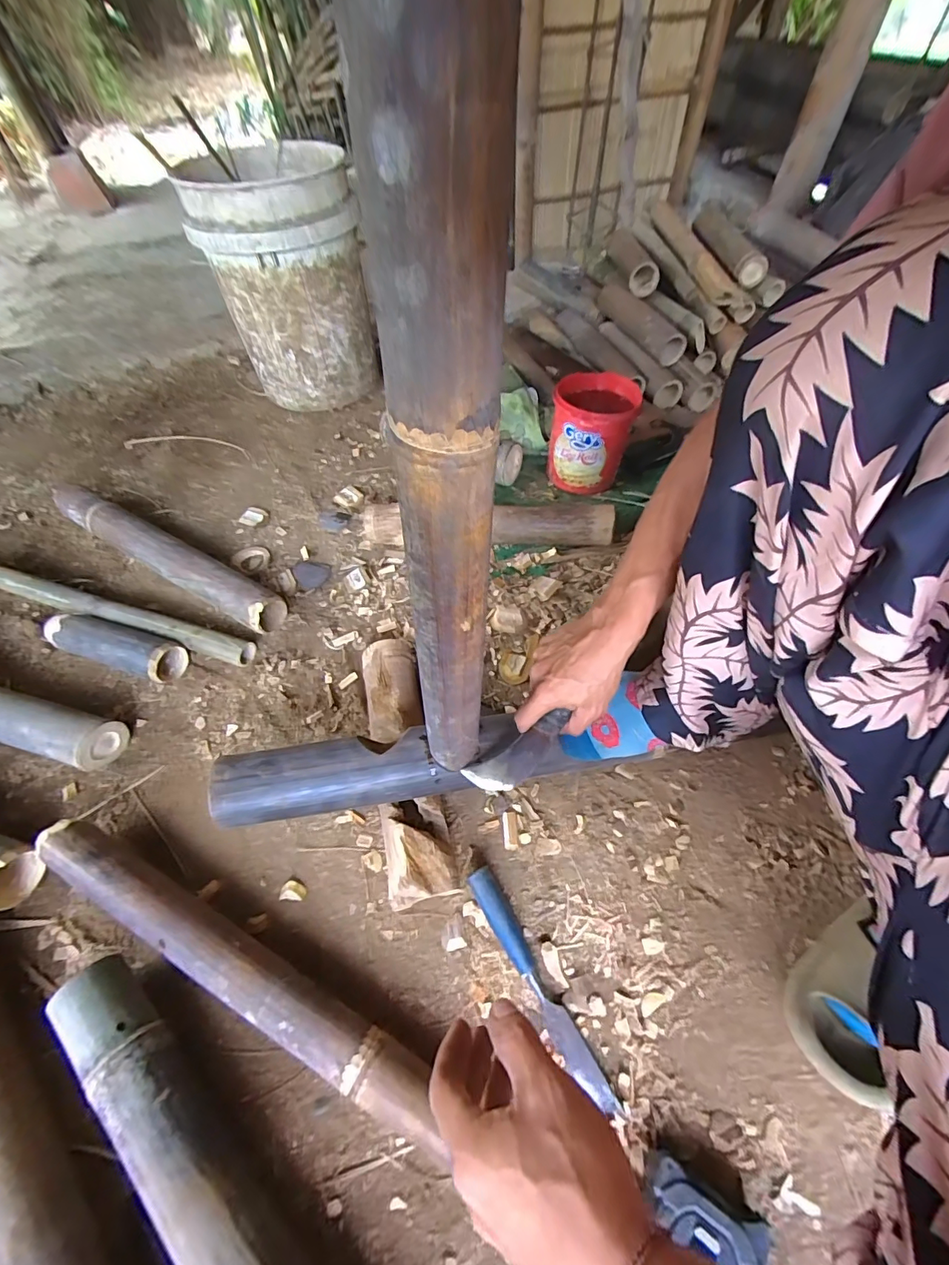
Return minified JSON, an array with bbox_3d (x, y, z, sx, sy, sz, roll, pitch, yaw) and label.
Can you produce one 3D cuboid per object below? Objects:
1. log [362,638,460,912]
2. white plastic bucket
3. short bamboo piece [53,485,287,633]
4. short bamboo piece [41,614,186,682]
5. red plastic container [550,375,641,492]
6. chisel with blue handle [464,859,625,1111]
[{"bbox_3d":[-0.088,0.149,0.575,0.075,0.048,0.319,-12,57,-6],"label":"log"},{"bbox_3d":[-0.360,-0.690,0.950,0.271,0.384,0.305,-17,56,-10],"label":"white plastic bucket"},{"bbox_3d":[-0.516,-0.130,0.775,0.503,0.059,0.072,25,61,17],"label":"short bamboo piece"},{"bbox_3d":[-0.527,0.022,0.694,0.202,0.058,0.061,15,59,11],"label":"short bamboo piece"},{"bbox_3d":[0.208,-0.361,0.846,0.136,0.152,0.151,18,59,13],"label":"red plastic container"},{"bbox_3d":[0.060,0.338,0.453,0.026,0.028,0.221,-28,60,-15],"label":"chisel with blue handle"}]

